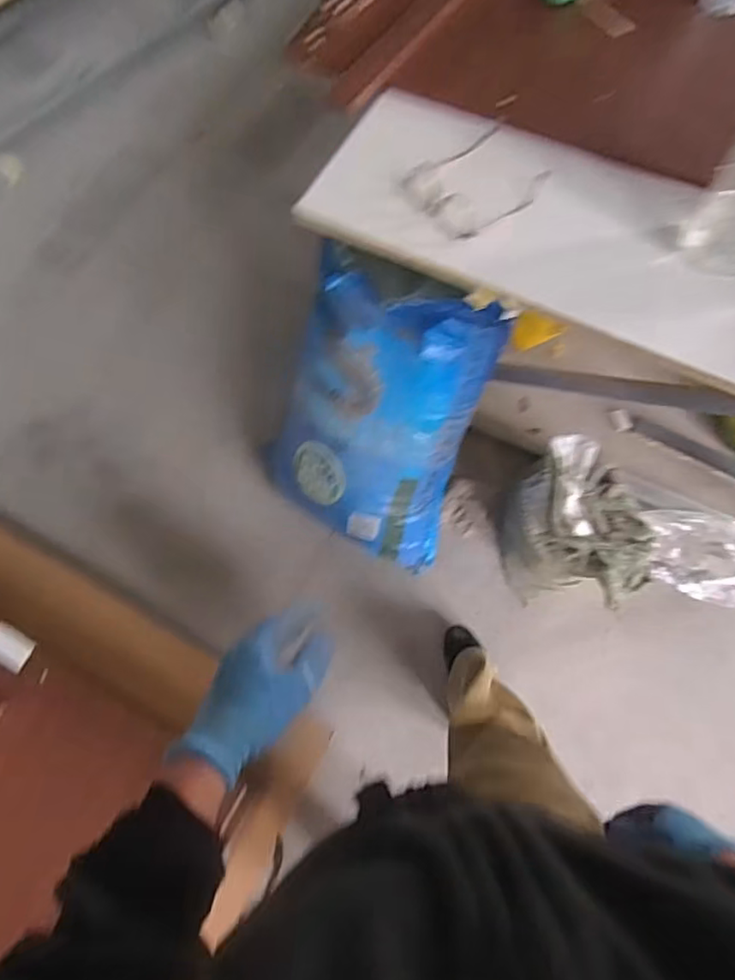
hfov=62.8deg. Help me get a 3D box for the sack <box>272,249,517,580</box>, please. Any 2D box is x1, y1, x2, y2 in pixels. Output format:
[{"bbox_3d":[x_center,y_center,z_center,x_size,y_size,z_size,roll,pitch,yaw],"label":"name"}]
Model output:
[{"bbox_3d":[0.036,-0.134,1.269,0.425,0.654,0.153,17,39,-5],"label":"sack"}]

